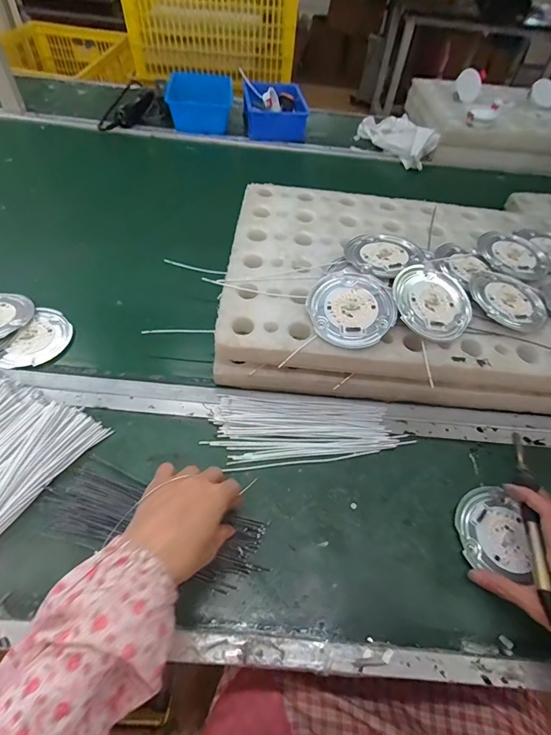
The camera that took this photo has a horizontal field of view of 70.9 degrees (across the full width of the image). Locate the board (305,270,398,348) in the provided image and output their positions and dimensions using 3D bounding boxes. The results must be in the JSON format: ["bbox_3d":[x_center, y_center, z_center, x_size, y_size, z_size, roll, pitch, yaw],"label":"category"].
[{"bbox_3d":[0.093,-0.074,0.472,0.101,0.008,0.103,-1,70,2],"label":"board"}]

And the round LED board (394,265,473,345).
[{"bbox_3d":[0.199,-0.084,0.487,0.110,0.014,0.104,4,68,-11],"label":"round LED board"}]

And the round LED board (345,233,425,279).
[{"bbox_3d":[0.148,-0.157,0.531,0.096,0.011,0.086,-33,62,-26],"label":"round LED board"}]

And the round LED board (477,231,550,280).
[{"bbox_3d":[0.348,-0.167,0.566,0.098,0.012,0.107,3,52,-3],"label":"round LED board"}]

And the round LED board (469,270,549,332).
[{"bbox_3d":[0.305,-0.090,0.507,0.100,0.009,0.097,3,52,-3],"label":"round LED board"}]

